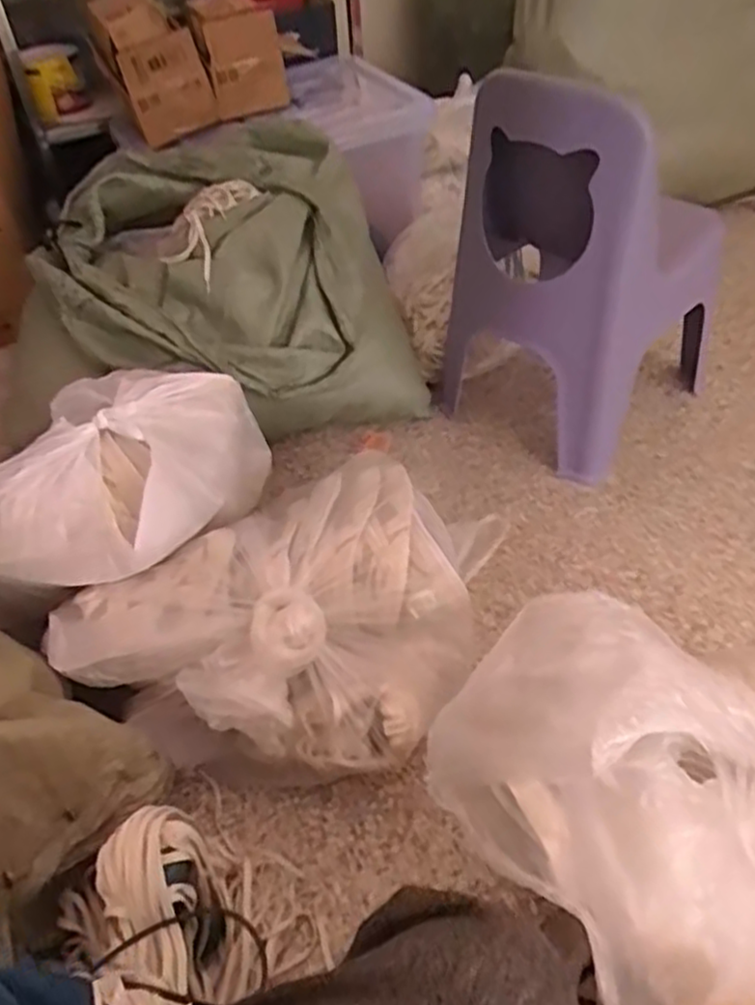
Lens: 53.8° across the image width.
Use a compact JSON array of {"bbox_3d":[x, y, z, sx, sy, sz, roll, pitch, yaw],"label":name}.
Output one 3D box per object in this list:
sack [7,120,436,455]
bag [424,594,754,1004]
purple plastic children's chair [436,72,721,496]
[{"bbox_3d":[-0.296,-0.307,1.265,0.614,0.407,0.479,-32,52,-24],"label":"sack"},{"bbox_3d":[0.198,0.222,0.575,0.239,0.155,0.327,-20,48,-15],"label":"bag"},{"bbox_3d":[0.324,-0.375,1.166,0.352,0.554,0.323,27,54,26],"label":"purple plastic children's chair"}]

